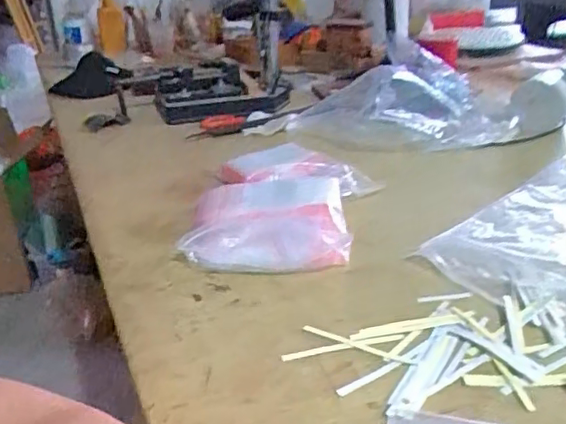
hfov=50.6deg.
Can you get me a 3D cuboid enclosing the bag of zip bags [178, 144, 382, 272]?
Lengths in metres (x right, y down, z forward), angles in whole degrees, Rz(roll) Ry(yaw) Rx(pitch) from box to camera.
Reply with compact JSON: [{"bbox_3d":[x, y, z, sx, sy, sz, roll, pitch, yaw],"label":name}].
[{"bbox_3d":[-0.002,-0.008,0.664,0.187,0.039,0.255,4,26,16],"label":"bag of zip bags"}]

